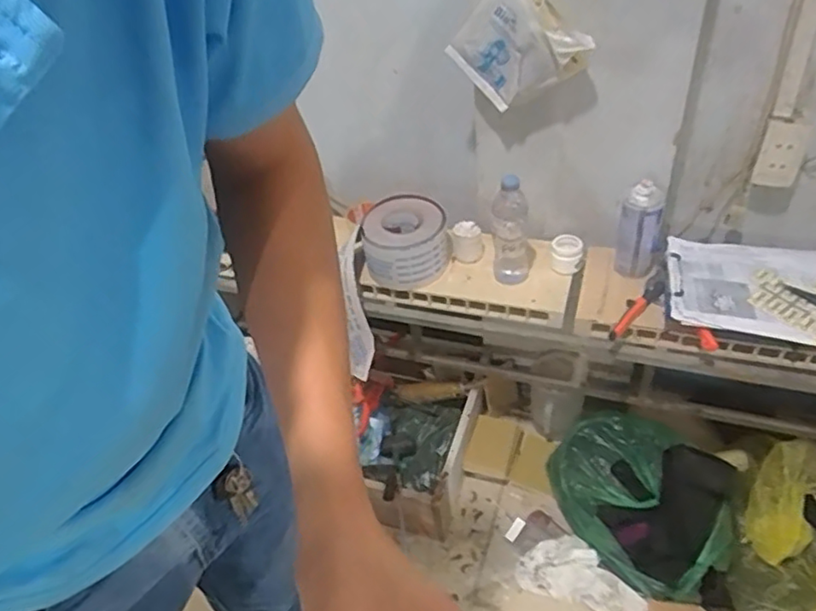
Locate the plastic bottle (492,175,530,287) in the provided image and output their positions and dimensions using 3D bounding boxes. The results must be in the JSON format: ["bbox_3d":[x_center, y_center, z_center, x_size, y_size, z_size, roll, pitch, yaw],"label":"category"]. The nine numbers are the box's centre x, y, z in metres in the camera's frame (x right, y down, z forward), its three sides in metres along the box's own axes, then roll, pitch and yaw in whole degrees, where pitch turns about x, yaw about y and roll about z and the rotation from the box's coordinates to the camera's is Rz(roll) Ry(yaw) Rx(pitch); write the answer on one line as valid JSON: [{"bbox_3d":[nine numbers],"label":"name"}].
[{"bbox_3d":[0.187,-0.123,1.114,0.074,0.202,0.061,3,43,12],"label":"plastic bottle"}]

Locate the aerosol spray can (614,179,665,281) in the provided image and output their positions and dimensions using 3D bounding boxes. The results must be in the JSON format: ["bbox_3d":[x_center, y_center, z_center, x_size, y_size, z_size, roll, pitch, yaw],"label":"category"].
[{"bbox_3d":[0.405,-0.129,1.087,0.072,0.174,0.060,14,46,23],"label":"aerosol spray can"}]

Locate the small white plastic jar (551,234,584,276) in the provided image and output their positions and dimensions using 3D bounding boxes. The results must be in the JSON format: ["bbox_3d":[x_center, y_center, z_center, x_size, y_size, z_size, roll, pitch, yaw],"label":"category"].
[{"bbox_3d":[0.296,-0.091,1.160,0.060,0.058,0.059,7,44,17],"label":"small white plastic jar"}]

